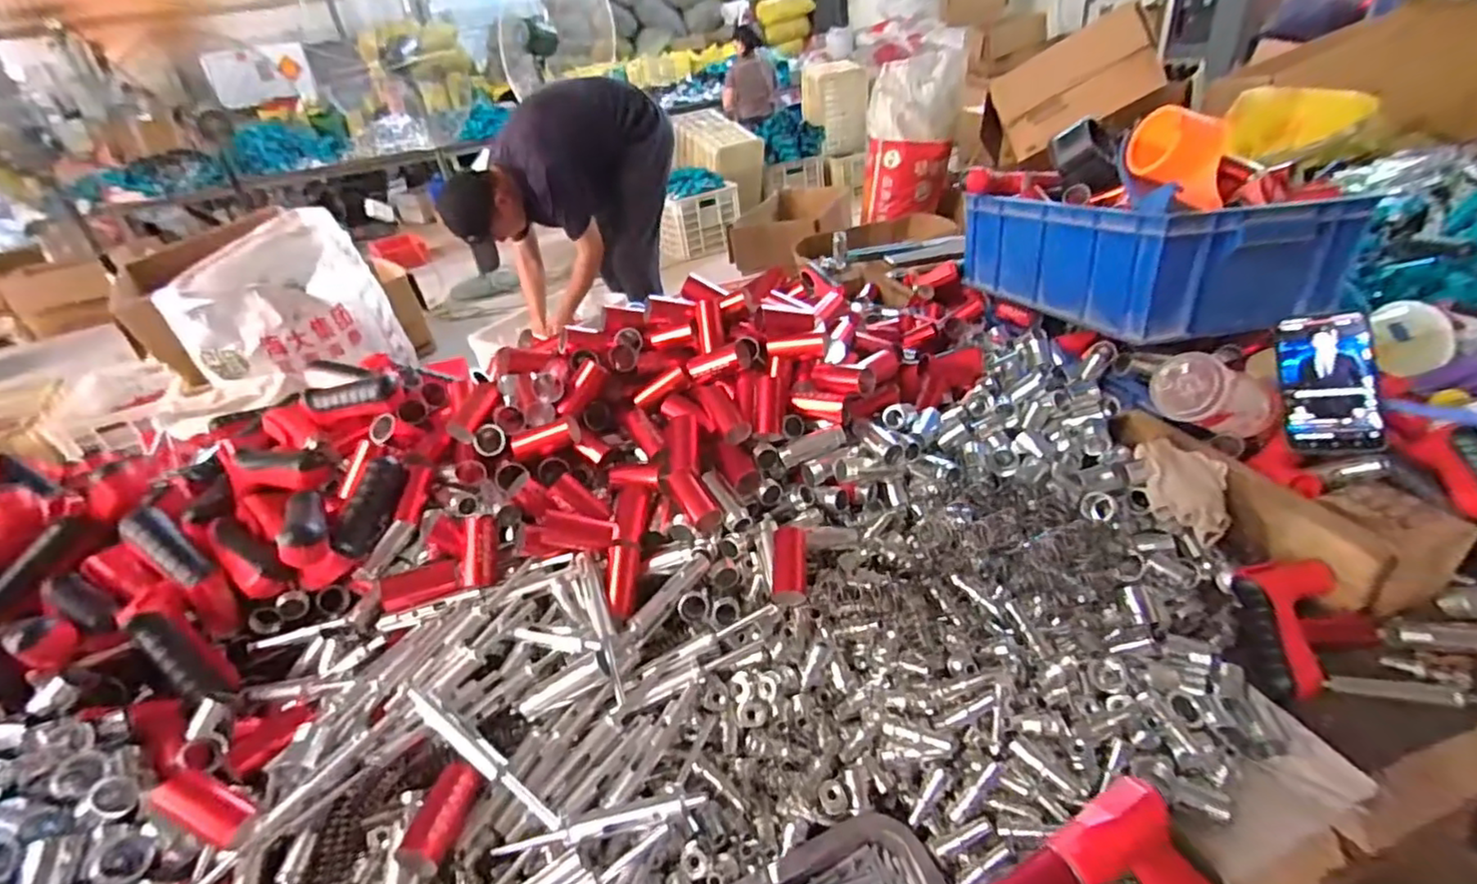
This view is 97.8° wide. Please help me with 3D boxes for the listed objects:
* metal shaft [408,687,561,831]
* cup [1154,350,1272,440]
[{"bbox_3d":[-0.189,0.228,0.469,0.152,0.009,0.015,29,46,20],"label":"metal shaft"},{"bbox_3d":[0.492,-0.045,0.660,0.134,0.068,0.060,12,26,-24],"label":"cup"}]

